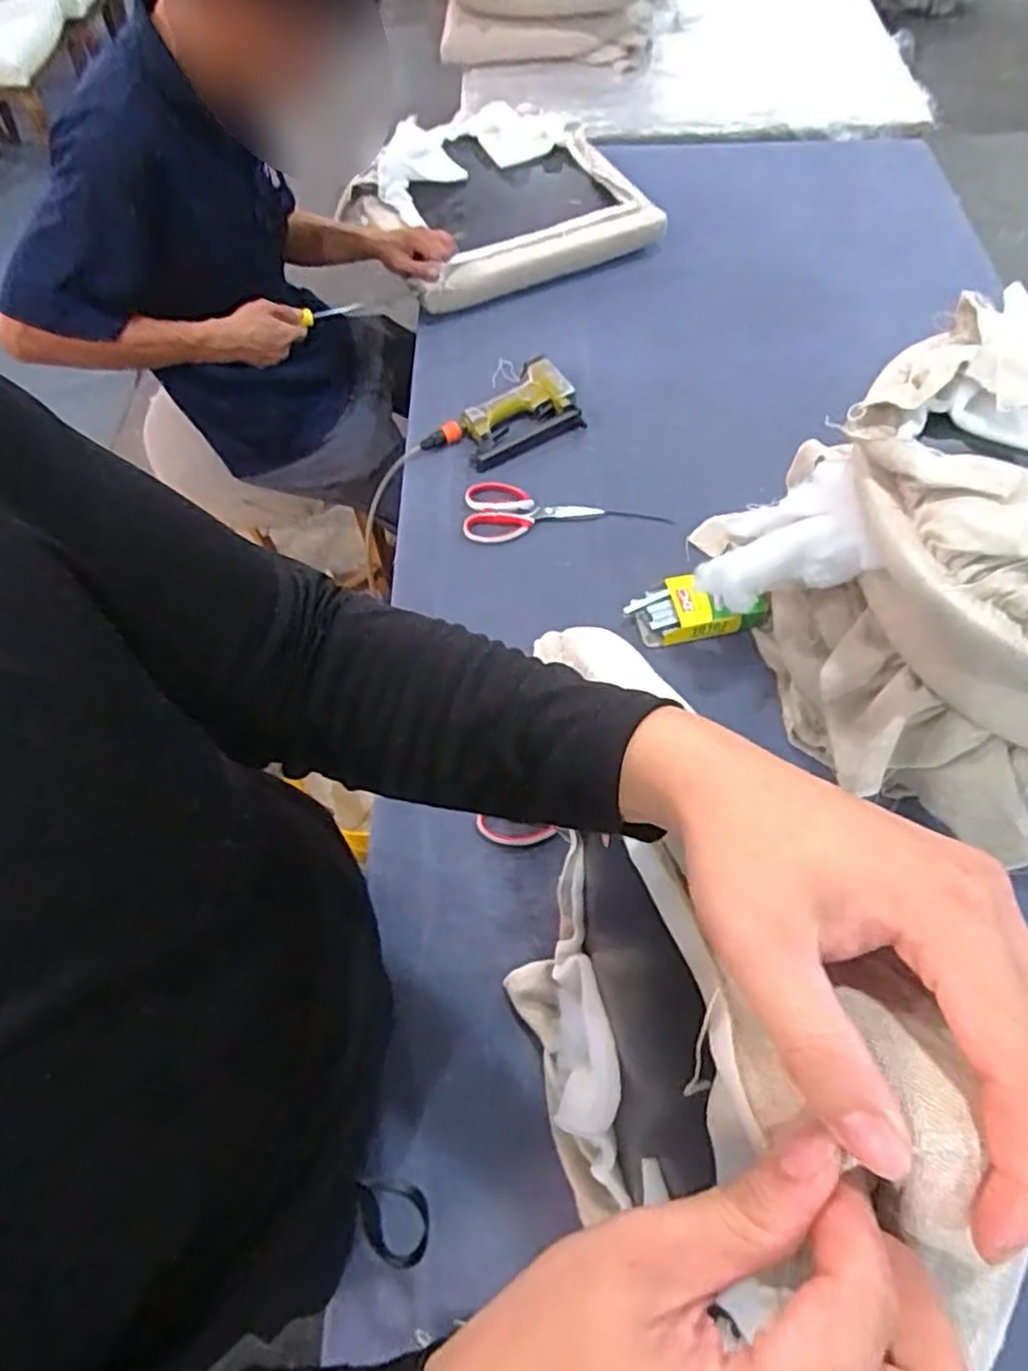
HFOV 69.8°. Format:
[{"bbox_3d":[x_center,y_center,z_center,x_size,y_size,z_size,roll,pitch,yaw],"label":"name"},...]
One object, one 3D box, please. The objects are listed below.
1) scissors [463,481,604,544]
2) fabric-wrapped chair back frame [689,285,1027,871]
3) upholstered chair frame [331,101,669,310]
[{"bbox_3d":[0.022,-0.238,1.034,0.186,0.015,0.096,6,62,5],"label":"scissors"},{"bbox_3d":[0.495,-0.106,0.757,0.552,0.310,0.471,9,62,6],"label":"fabric-wrapped chair back frame"},{"bbox_3d":[-0.044,-0.874,1.332,0.444,0.095,0.450,-25,64,-12],"label":"upholstered chair frame"}]

